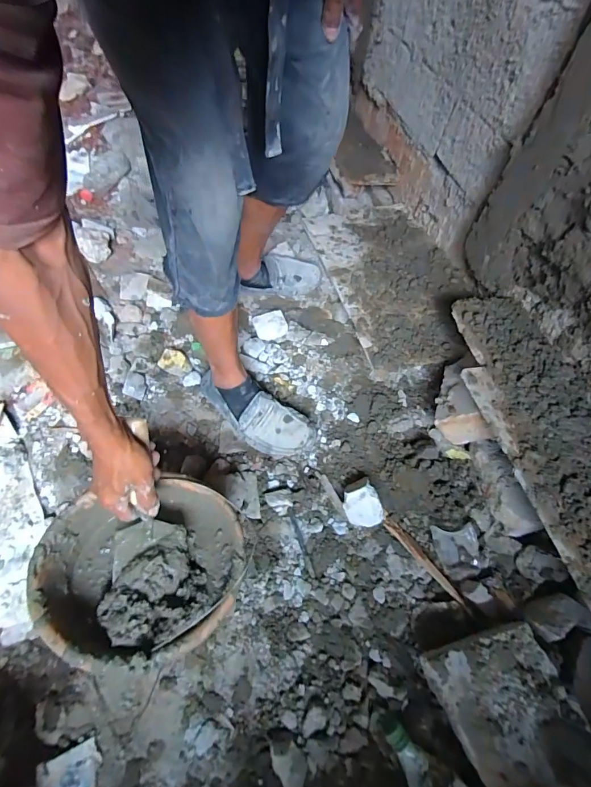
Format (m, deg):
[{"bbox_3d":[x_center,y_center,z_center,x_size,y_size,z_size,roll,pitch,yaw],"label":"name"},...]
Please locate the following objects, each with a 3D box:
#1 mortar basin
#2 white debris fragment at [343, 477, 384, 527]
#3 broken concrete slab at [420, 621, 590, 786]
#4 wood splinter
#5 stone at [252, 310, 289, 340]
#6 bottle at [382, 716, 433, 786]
[{"bbox_3d":[-0.201,0.236,0.524,0.254,0.084,0.209,-10,60,-10],"label":"mortar basin"},{"bbox_3d":[0.124,0.204,0.720,0.071,0.047,0.088,-17,63,-13],"label":"white debris fragment"},{"bbox_3d":[0.304,0.452,0.531,0.160,0.041,0.205,-14,62,-12],"label":"broken concrete slab"},{"bbox_3d":[0.232,0.297,0.693,0.019,0.014,0.201,-35,67,-22],"label":"wood splinter"},{"bbox_3d":[-0.059,-0.167,0.938,0.080,0.024,0.070,-11,60,-11],"label":"stone"},{"bbox_3d":[0.165,0.524,0.546,0.036,0.031,0.107,-21,64,-15],"label":"bottle"}]

